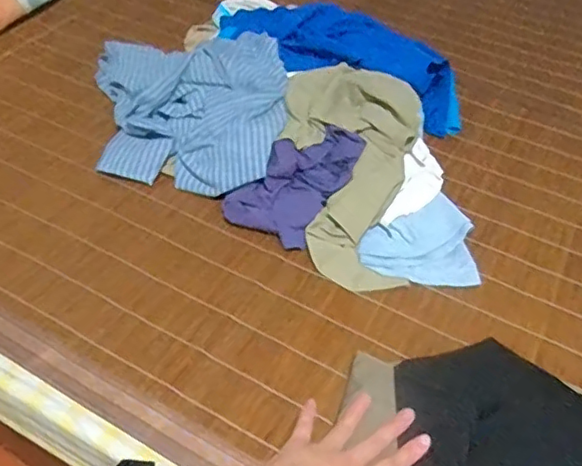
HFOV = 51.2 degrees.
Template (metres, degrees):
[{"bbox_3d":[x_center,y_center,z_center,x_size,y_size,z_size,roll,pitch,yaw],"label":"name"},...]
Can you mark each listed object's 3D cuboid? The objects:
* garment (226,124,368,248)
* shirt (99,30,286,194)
[{"bbox_3d":[0.008,-0.068,0.746,0.106,0.055,0.176,25,48,19],"label":"garment"},{"bbox_3d":[-0.142,-0.170,0.810,0.261,0.087,0.274,0,45,-6],"label":"shirt"}]

